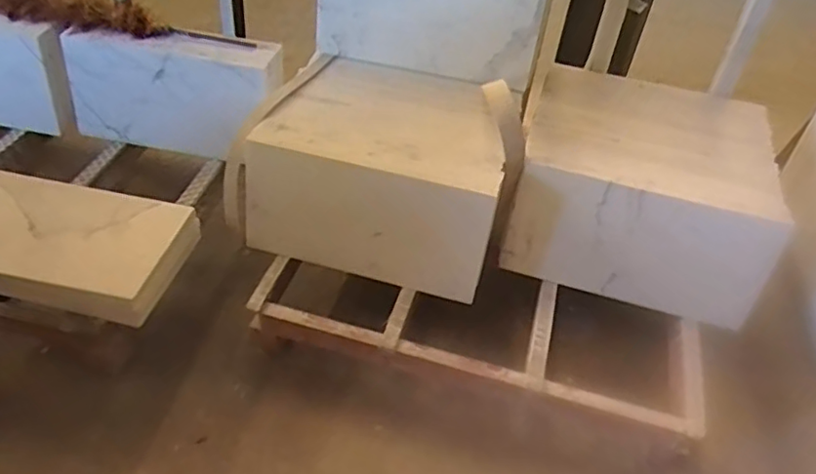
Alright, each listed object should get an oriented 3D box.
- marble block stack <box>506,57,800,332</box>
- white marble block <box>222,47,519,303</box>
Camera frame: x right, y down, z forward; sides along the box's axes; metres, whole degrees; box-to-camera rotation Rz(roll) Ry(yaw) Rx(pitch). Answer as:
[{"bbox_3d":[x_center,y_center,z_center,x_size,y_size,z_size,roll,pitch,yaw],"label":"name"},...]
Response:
[{"bbox_3d":[0.586,-0.127,1.509,0.585,0.328,0.516,14,45,9],"label":"marble block stack"},{"bbox_3d":[-0.072,-0.182,1.519,0.671,0.339,0.474,14,45,9],"label":"white marble block"}]

